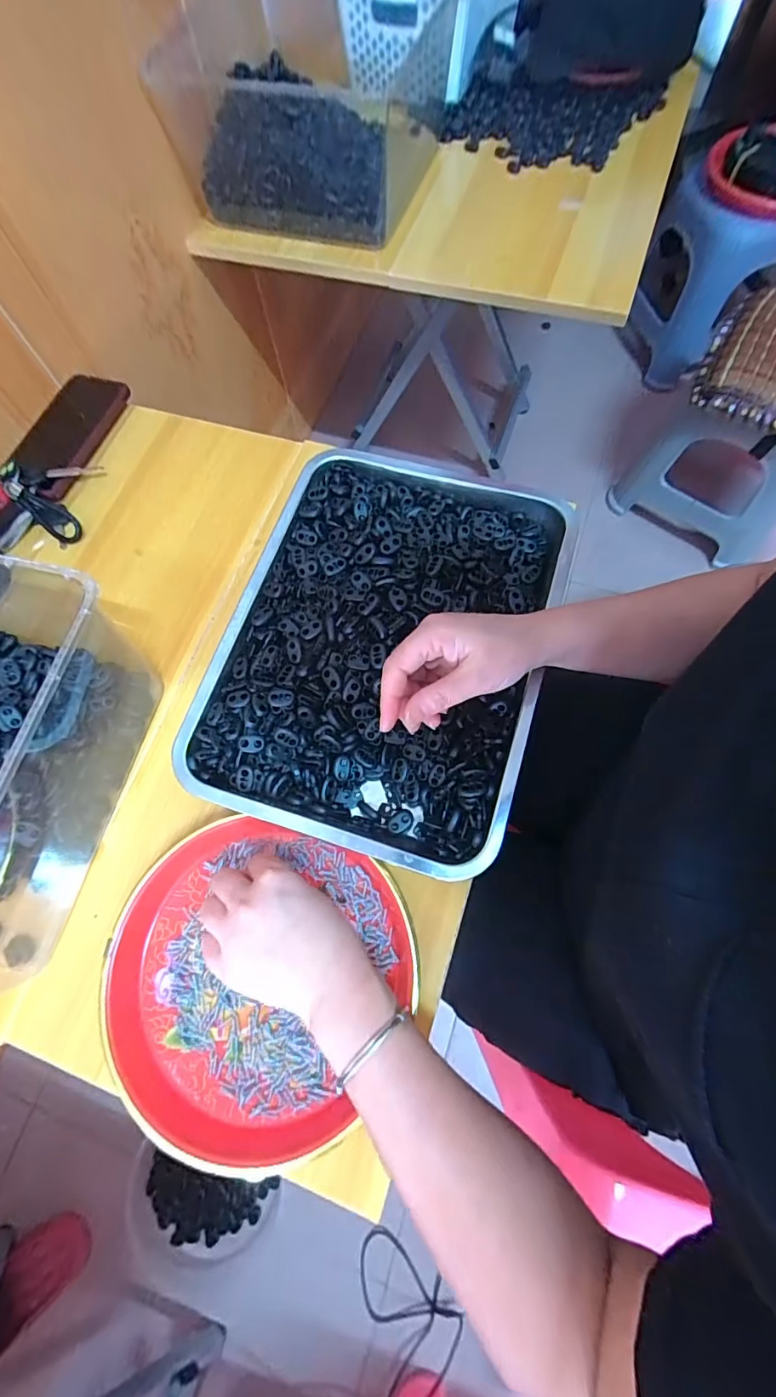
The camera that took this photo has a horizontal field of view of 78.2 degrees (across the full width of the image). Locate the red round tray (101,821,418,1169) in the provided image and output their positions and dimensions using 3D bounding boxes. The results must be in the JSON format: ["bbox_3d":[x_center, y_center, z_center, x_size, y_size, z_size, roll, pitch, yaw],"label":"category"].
[{"bbox_3d":[-0.097,0.202,0.348,0.217,0.034,0.208,-1,72,2],"label":"red round tray"}]

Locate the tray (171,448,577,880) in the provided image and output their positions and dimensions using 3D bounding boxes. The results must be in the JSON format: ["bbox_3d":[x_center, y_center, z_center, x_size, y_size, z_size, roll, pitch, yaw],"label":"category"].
[{"bbox_3d":[0.001,-0.061,0.407,0.259,0.050,0.354,16,73,8],"label":"tray"}]

